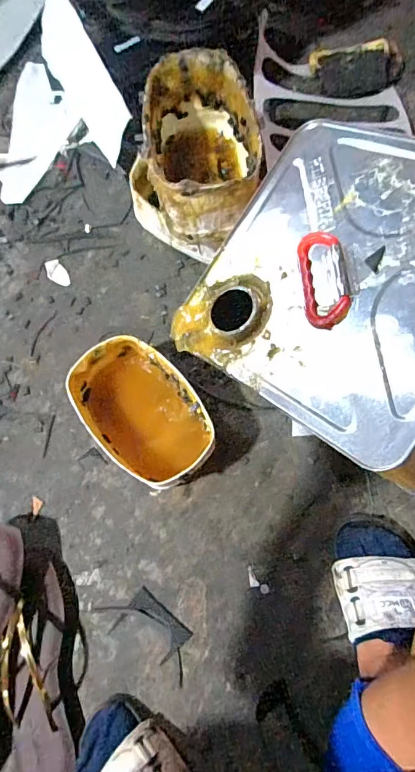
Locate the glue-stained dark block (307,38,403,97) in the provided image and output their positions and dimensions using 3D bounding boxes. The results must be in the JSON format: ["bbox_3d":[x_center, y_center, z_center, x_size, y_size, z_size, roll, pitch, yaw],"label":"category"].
[{"bbox_3d":[0.253,-0.528,0.750,0.157,0.026,0.076,-8,100,-1],"label":"glue-stained dark block"}]

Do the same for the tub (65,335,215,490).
[{"bbox_3d":[-0.087,0.030,0.585,0.120,0.087,0.176,-38,79,-9],"label":"tub"}]

